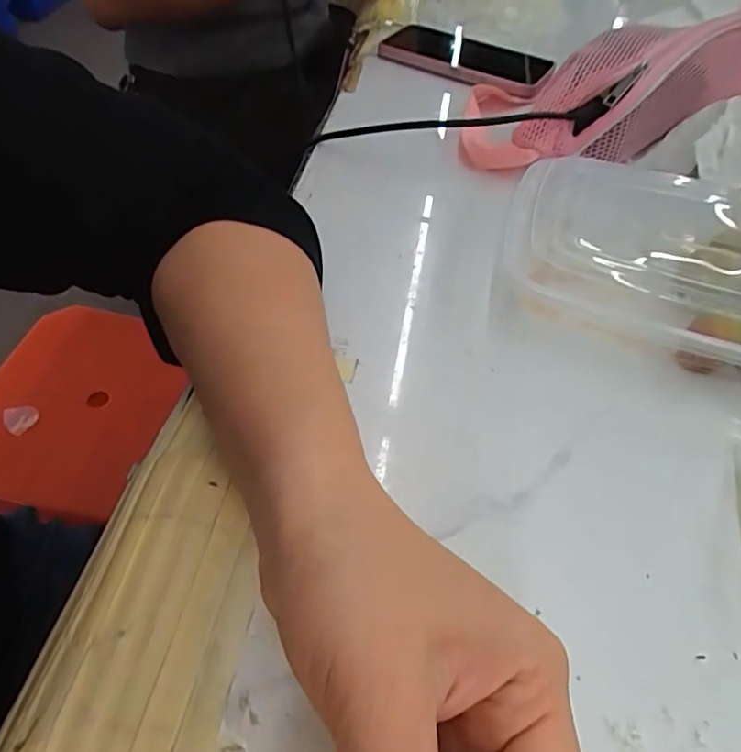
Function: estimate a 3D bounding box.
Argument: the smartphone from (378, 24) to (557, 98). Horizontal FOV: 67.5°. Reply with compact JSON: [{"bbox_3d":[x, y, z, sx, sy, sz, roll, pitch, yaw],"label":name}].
[{"bbox_3d":[0.086,-0.302,0.528,0.169,0.015,0.082,28,55,17],"label":"smartphone"}]

